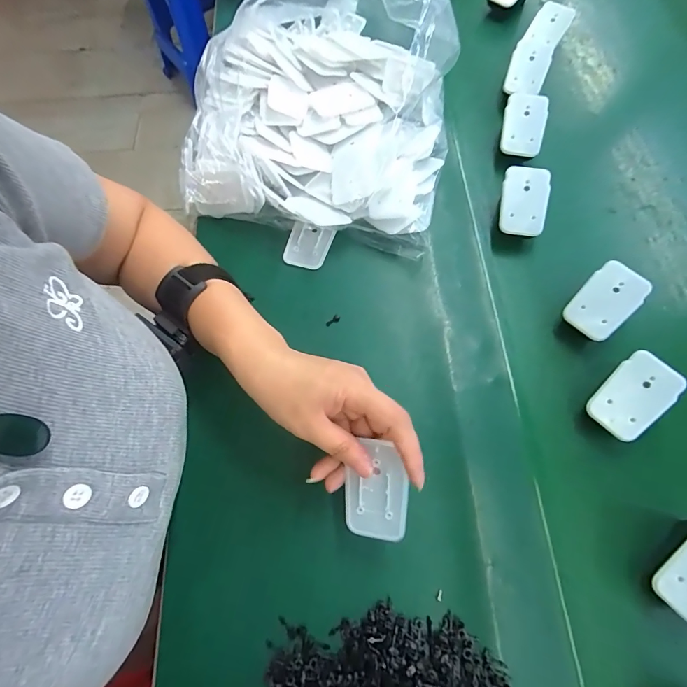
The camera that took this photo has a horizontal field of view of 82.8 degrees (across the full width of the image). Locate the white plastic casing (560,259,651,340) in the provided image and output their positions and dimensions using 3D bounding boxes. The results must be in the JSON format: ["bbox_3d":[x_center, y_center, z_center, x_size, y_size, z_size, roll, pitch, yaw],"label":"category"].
[{"bbox_3d":[0.232,-0.038,0.345,0.044,0.007,0.065,43,99,19],"label":"white plastic casing"}]

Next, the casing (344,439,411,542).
[{"bbox_3d":[0.023,0.105,0.278,0.044,0.005,0.067,5,90,17],"label":"casing"}]

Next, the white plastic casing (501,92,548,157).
[{"bbox_3d":[0.197,-0.239,0.426,0.043,0.010,0.064,13,93,8],"label":"white plastic casing"}]

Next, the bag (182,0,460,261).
[{"bbox_3d":[-0.012,-0.274,0.434,0.268,0.090,0.314,15,70,8],"label":"bag"}]

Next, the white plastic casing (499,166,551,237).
[{"bbox_3d":[0.181,-0.142,0.390,0.042,0.007,0.067,8,90,14],"label":"white plastic casing"}]

